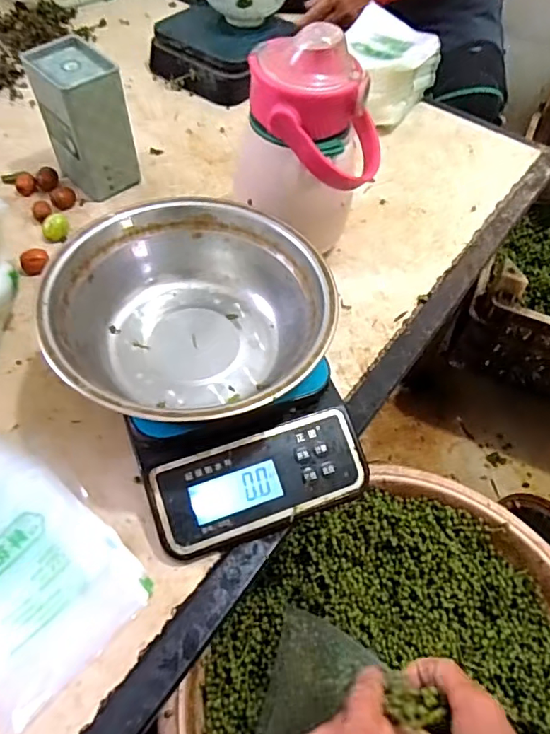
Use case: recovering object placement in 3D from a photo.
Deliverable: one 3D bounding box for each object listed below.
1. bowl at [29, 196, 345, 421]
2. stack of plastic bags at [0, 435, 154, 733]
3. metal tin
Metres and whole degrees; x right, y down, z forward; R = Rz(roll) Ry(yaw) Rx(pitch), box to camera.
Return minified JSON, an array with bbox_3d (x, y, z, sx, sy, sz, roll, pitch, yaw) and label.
[{"bbox_3d":[-0.057,-0.031,0.377,0.181,0.058,0.181,3,54,-4],"label":"bowl"},{"bbox_3d":[-0.178,0.117,0.348,0.188,0.017,0.111,34,58,18],"label":"stack of plastic bags"},{"bbox_3d":[-0.193,-0.243,0.542,0.063,0.119,0.086,-37,65,-27],"label":"metal tin"}]

